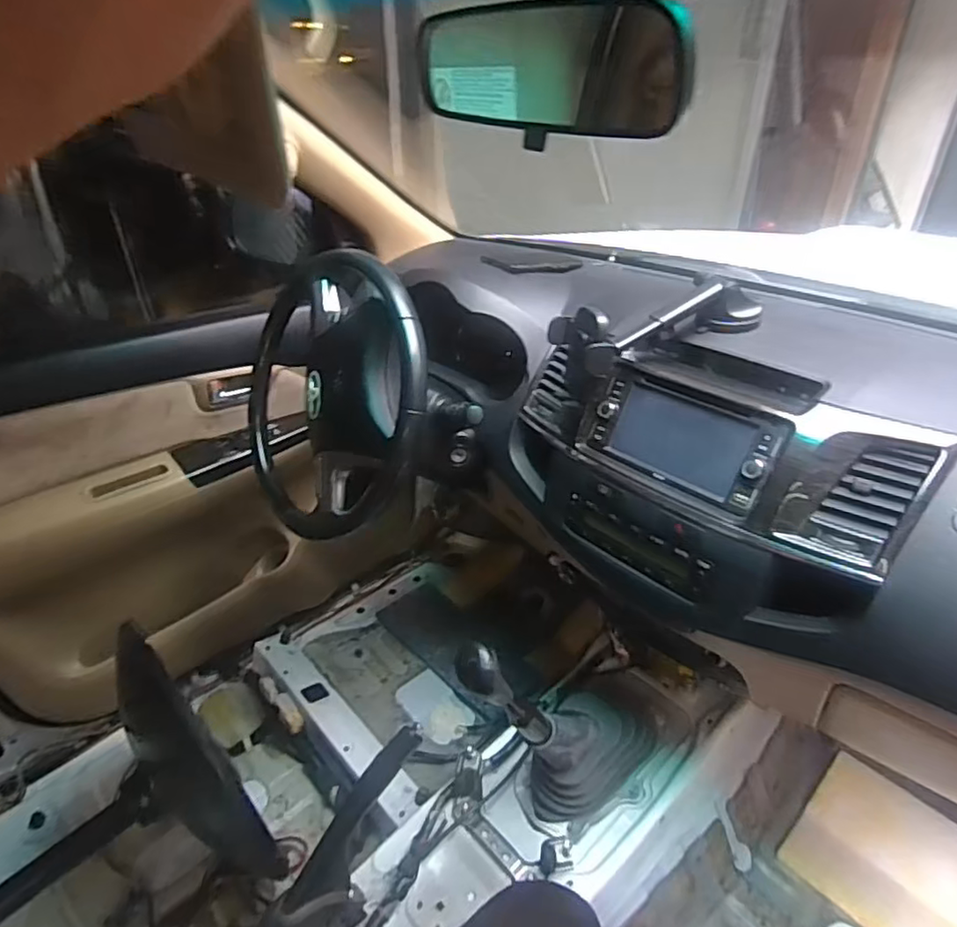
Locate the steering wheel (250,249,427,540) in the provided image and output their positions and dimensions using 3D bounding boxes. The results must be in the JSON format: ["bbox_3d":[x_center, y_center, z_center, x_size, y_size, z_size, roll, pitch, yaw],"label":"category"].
[{"bbox_3d":[-0.178,-0.086,0.858,0.130,0.378,0.379,4,29,-50],"label":"steering wheel"}]

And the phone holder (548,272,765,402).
[{"bbox_3d":[0.200,-0.146,0.693,0.224,0.096,0.098,-11,35,-16],"label":"phone holder"}]

